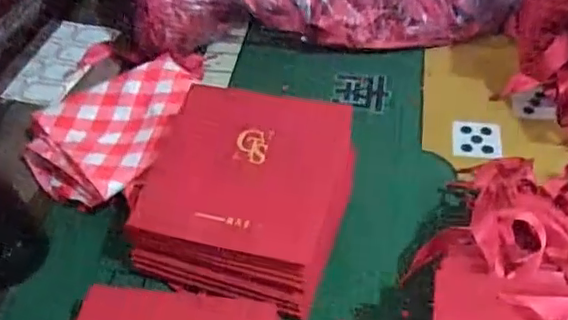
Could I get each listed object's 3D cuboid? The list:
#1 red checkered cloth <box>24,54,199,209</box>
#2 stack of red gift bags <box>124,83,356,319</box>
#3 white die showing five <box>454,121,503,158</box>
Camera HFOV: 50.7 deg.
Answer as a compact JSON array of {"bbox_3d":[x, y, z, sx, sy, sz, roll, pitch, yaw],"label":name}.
[{"bbox_3d":[-0.165,-0.033,0.576,0.132,0.034,0.174,7,48,11],"label":"red checkered cloth"},{"bbox_3d":[-0.029,0.033,0.474,0.145,0.088,0.158,11,49,14],"label":"stack of red gift bags"},{"bbox_3d":[0.181,-0.020,0.562,0.044,0.004,0.046,6,48,9],"label":"white die showing five"}]

